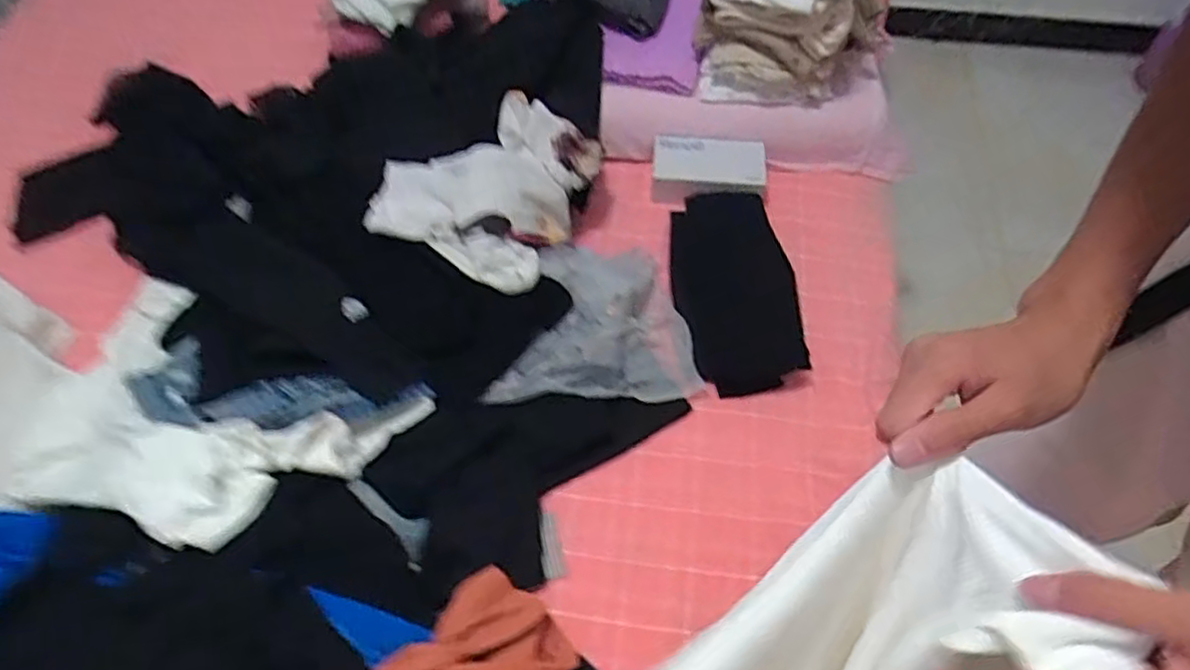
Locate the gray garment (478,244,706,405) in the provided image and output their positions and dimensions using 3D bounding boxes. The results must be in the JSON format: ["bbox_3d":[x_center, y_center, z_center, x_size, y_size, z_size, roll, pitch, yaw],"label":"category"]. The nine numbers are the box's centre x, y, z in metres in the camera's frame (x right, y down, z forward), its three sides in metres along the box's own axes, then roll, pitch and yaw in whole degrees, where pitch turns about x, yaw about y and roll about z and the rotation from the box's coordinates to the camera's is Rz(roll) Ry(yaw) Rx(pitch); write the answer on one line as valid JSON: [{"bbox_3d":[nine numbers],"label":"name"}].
[{"bbox_3d":[-0.012,-0.022,0.984,0.291,0.111,0.242,-9,59,-4],"label":"gray garment"}]

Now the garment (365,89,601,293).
[{"bbox_3d":[-0.153,-0.217,0.998,0.247,0.086,0.311,16,60,11],"label":"garment"}]

